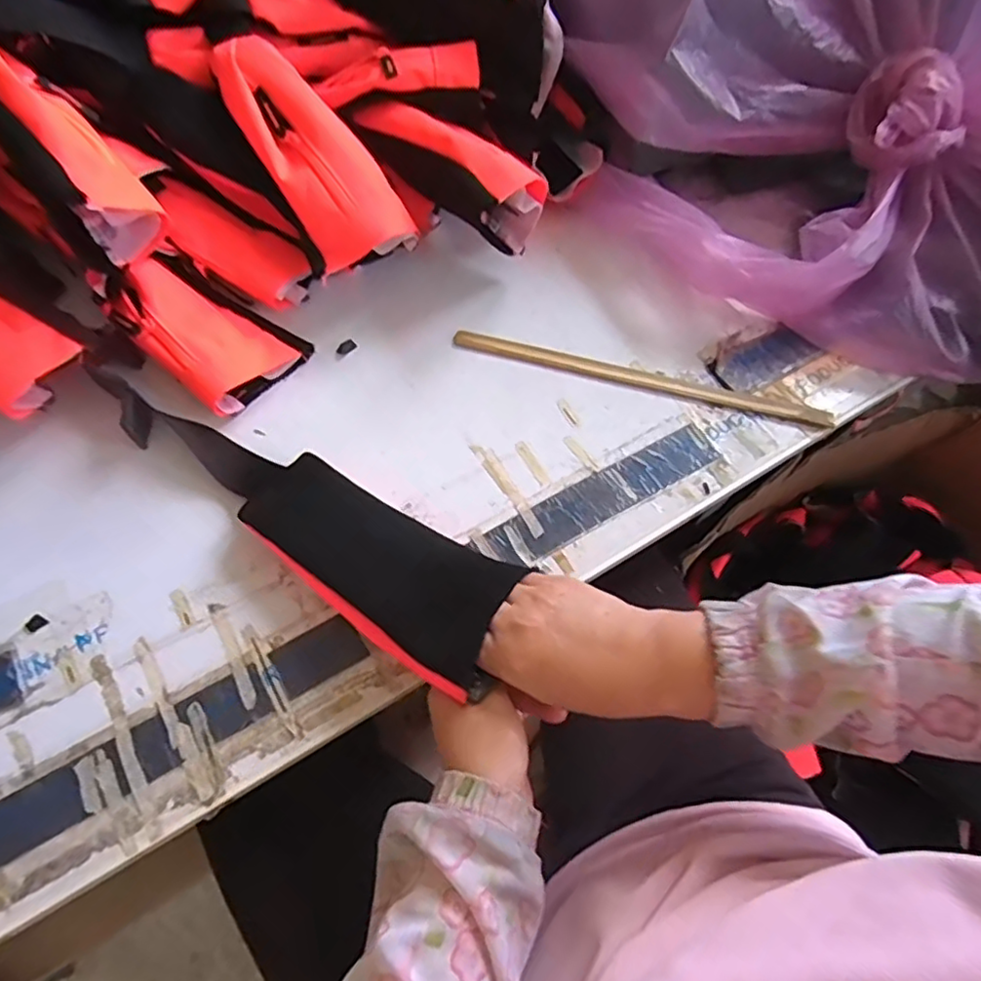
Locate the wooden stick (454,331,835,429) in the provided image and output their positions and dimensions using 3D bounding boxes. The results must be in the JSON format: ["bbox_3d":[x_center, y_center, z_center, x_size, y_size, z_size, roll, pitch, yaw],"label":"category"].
[{"bbox_3d":[0.134,-0.103,0.559,0.335,0.012,0.018,14,64,4],"label":"wooden stick"}]

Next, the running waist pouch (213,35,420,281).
[{"bbox_3d":[-0.160,-0.296,0.539,0.084,0.031,0.216,-38,93,-19],"label":"running waist pouch"}]

